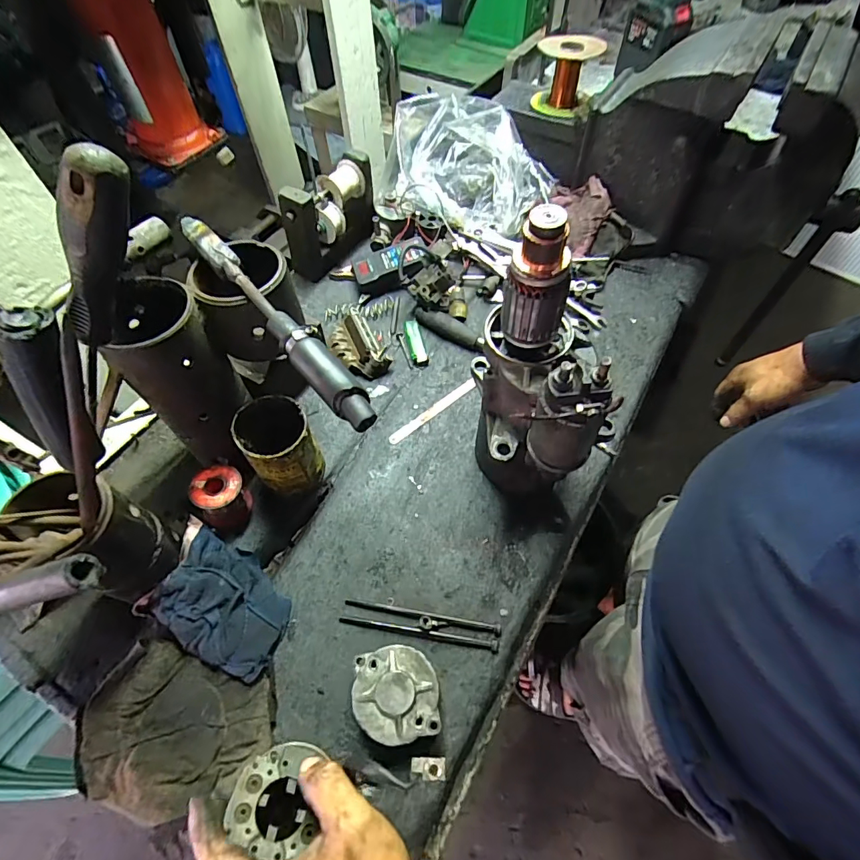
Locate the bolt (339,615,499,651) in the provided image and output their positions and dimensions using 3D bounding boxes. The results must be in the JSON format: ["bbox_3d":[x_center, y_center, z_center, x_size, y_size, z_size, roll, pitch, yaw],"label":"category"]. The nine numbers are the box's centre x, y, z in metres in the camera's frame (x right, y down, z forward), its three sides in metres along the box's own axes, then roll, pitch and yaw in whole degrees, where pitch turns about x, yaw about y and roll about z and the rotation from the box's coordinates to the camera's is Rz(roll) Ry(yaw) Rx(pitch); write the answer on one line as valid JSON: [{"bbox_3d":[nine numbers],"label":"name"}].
[{"bbox_3d":[-0.012,0.208,0.467,0.164,0.009,0.009,7,59,5],"label":"bolt"}]

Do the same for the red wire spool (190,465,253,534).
[{"bbox_3d":[-0.234,0.076,0.512,0.047,0.058,0.054,11,59,8],"label":"red wire spool"}]

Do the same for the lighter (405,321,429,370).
[{"bbox_3d":[-0.021,-0.129,0.662,0.024,0.011,0.085,-11,59,-6],"label":"lighter"}]

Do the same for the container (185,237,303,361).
[{"bbox_3d":[-0.171,-0.126,0.441,0.091,0.076,0.090,0,58,1],"label":"container"}]

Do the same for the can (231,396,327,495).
[{"bbox_3d":[-0.162,0.027,0.512,0.067,0.123,0.070,0,58,1],"label":"can"}]

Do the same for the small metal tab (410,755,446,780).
[{"bbox_3d":[-0.001,0.271,0.363,0.027,0.007,0.015,2,58,2],"label":"small metal tab"}]

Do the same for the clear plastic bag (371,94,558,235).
[{"bbox_3d":[0.063,-0.438,0.765,0.272,0.129,0.205,7,59,5],"label":"clear plastic bag"}]

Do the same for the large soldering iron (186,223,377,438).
[{"bbox_3d":[-0.134,-0.101,0.378,0.027,0.031,0.274,-35,64,-19],"label":"large soldering iron"}]

